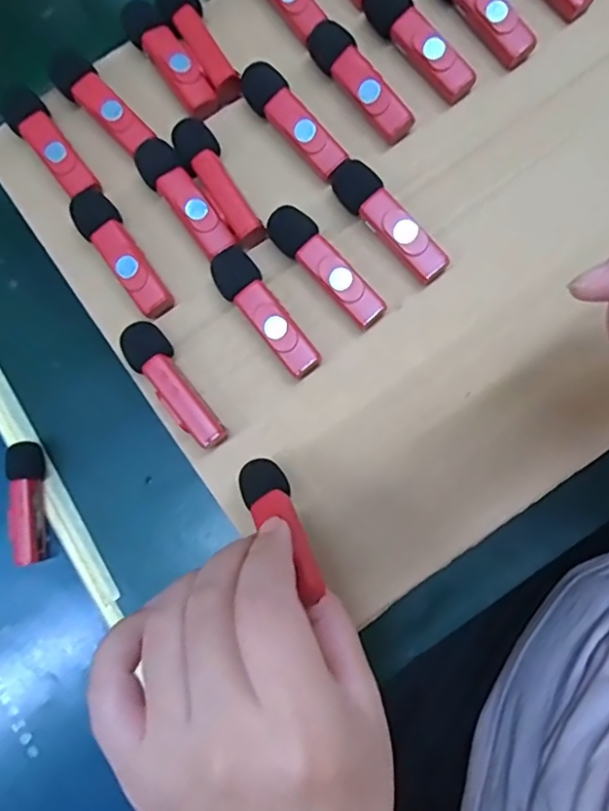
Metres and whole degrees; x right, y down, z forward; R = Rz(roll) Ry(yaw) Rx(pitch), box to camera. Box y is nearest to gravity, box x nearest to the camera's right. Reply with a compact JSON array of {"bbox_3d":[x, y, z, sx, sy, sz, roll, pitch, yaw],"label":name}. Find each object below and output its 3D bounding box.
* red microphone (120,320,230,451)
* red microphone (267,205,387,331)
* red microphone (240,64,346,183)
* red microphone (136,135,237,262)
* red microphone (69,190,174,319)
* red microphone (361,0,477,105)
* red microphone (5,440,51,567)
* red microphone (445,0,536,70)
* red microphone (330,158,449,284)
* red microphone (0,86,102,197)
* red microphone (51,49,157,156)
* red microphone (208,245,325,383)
[{"bbox_3d":[-0.057,-0.009,0.254,0.019,0.015,0.063,-39,77,-3],"label":"red microphone"},{"bbox_3d":[0.010,-0.063,0.260,0.018,0.016,0.067,-44,77,-4],"label":"red microphone"},{"bbox_3d":[-0.006,-0.134,0.270,0.019,0.013,0.063,-41,77,-4],"label":"red microphone"},{"bbox_3d":[-0.056,-0.096,0.267,0.019,0.015,0.065,-37,76,-3],"label":"red microphone"},{"bbox_3d":[-0.083,-0.070,0.265,0.019,0.014,0.065,-38,76,-3],"label":"red microphone"},{"bbox_3d":[0.053,-0.173,0.274,0.018,0.018,0.067,-37,76,-3],"label":"red microphone"},{"bbox_3d":[-0.151,0.052,0.315,0.017,0.019,0.065,-12,80,-1],"label":"red microphone"},{"bbox_3d":[0.082,-0.190,0.275,0.017,0.019,0.066,-36,76,-3],"label":"red microphone"},{"bbox_3d":[0.038,-0.084,0.261,0.018,0.016,0.066,-42,77,-4],"label":"red microphone"},{"bbox_3d":[-0.121,-0.125,0.274,0.018,0.011,0.064,-40,77,-4],"label":"red microphone"},{"bbox_3d":[-0.098,-0.144,0.277,0.018,0.013,0.060,-43,77,-4],"label":"red microphone"},{"bbox_3d":[-0.017,-0.042,0.258,0.019,0.015,0.067,-39,77,-3],"label":"red microphone"}]

